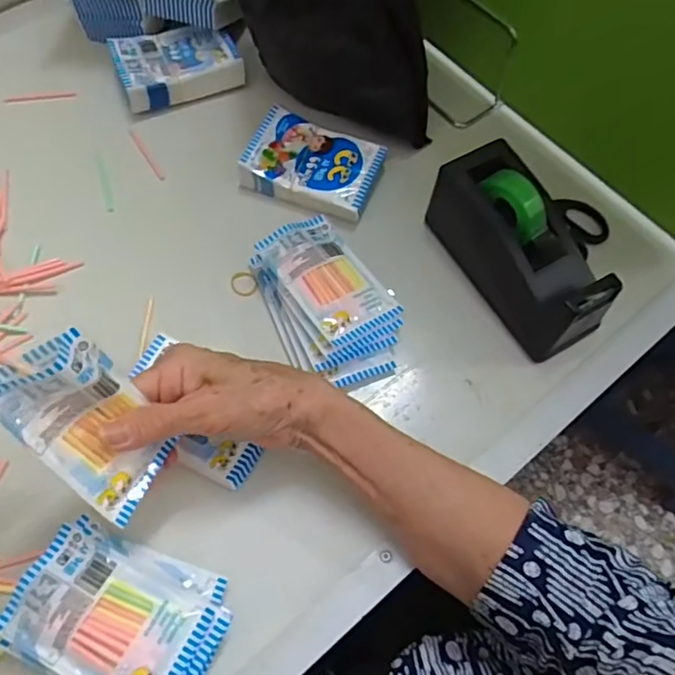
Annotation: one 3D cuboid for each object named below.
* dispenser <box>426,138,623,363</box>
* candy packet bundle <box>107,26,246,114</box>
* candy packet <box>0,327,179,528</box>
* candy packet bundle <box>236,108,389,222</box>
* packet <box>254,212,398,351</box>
[{"bbox_3d":[0.133,-0.066,0.429,0.058,0.085,0.151,-28,70,-14],"label":"dispenser"},{"bbox_3d":[-0.144,-0.248,0.531,0.104,0.027,0.074,-20,68,-11],"label":"candy packet bundle"},{"bbox_3d":[-0.131,0.048,0.309,0.055,0.103,0.029,-30,33,-16],"label":"candy packet"},{"bbox_3d":[-0.019,-0.142,0.488,0.107,0.025,0.069,25,67,9],"label":"candy packet bundle"},{"bbox_3d":[-0.007,-0.046,0.431,0.063,0.008,0.103,-30,70,-26],"label":"packet"}]

